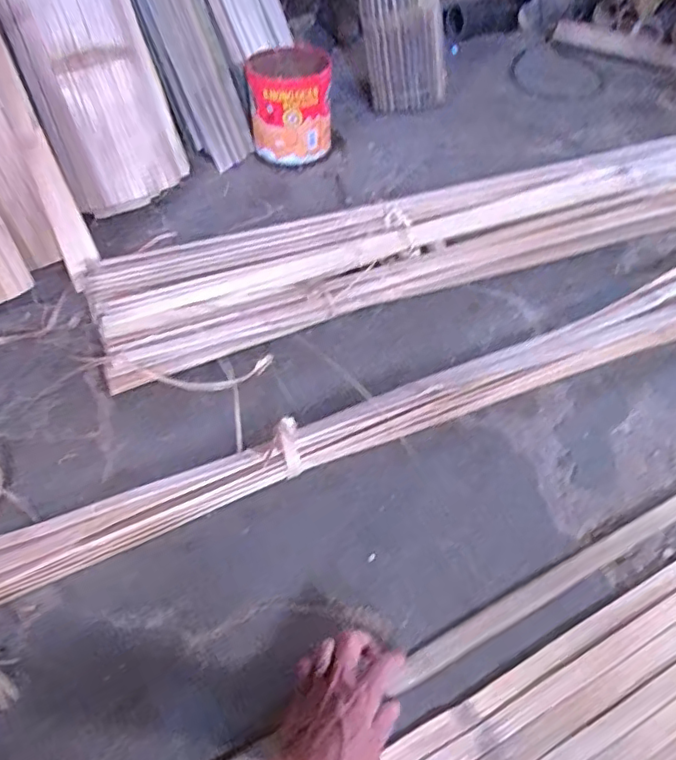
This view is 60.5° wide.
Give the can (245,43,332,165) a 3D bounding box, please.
[{"bbox_3d":[-0.090,-0.507,1.085,0.147,0.150,0.144,-7,51,-4],"label":"can"}]

